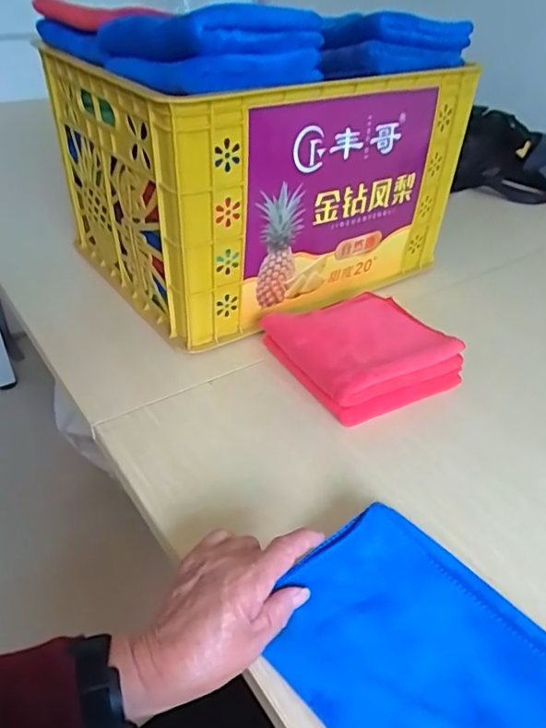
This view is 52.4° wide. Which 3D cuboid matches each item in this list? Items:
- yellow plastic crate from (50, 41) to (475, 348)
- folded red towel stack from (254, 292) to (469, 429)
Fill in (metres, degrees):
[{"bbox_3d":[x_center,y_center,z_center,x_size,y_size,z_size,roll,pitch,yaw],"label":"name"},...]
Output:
[{"bbox_3d":[-0.033,-0.293,0.810,0.446,0.269,0.394,-25,44,-30],"label":"yellow plastic crate"},{"bbox_3d":[0.089,-0.027,0.647,0.184,0.059,0.192,-17,41,-23],"label":"folded red towel stack"}]

